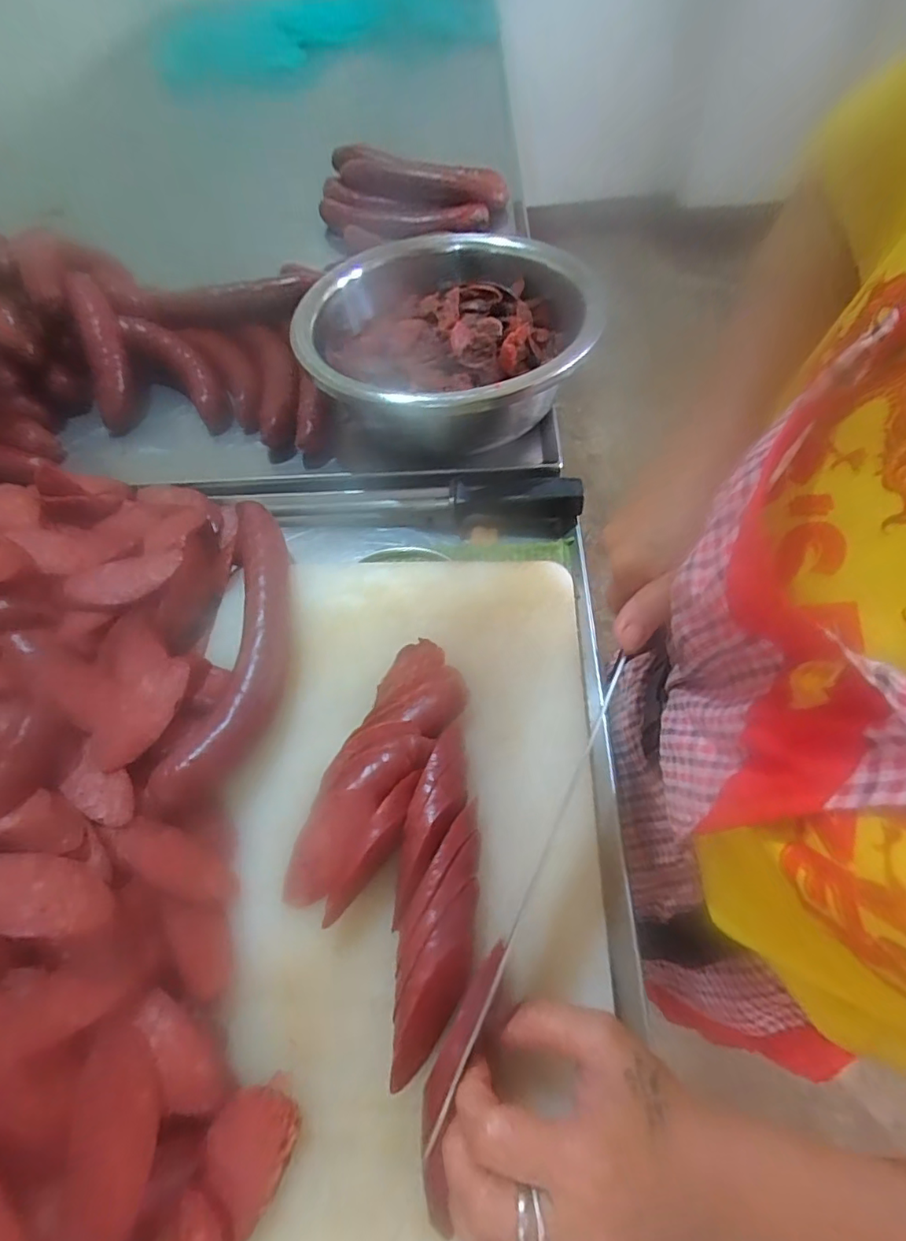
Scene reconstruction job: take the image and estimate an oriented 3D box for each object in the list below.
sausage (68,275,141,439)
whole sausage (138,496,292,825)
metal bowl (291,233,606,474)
[{"bbox_3d":[-0.371,-0.283,0.590,0.041,0.153,0.029,-6,17,0],"label":"sausage"},{"bbox_3d":[-0.155,0.009,0.415,0.072,0.030,0.259,-1,58,3],"label":"whole sausage"},{"bbox_3d":[-0.006,-0.282,0.566,0.277,0.108,0.304,-2,58,3],"label":"metal bowl"}]

